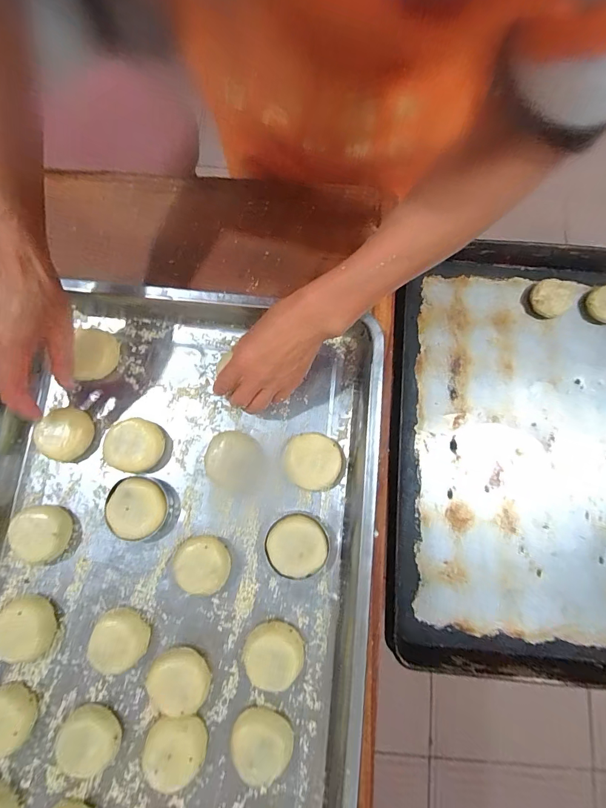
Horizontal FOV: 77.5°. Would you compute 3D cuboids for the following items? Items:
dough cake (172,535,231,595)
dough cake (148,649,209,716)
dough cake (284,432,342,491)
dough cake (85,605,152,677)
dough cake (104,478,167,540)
[{"bbox_3d":[-0.099,0.158,0.373,0.054,0.020,0.050,0,78,-1],"label":"dough cake"},{"bbox_3d":[-0.115,0.257,0.352,0.055,0.019,0.046,12,78,2],"label":"dough cake"},{"bbox_3d":[0.011,0.061,0.404,0.057,0.009,0.057,8,78,1],"label":"dough cake"},{"bbox_3d":[-0.177,0.227,0.363,0.046,0.021,0.052,-43,82,-8],"label":"dough cake"},{"bbox_3d":[-0.168,0.106,0.385,0.052,0.023,0.058,-2,78,-1],"label":"dough cake"}]

